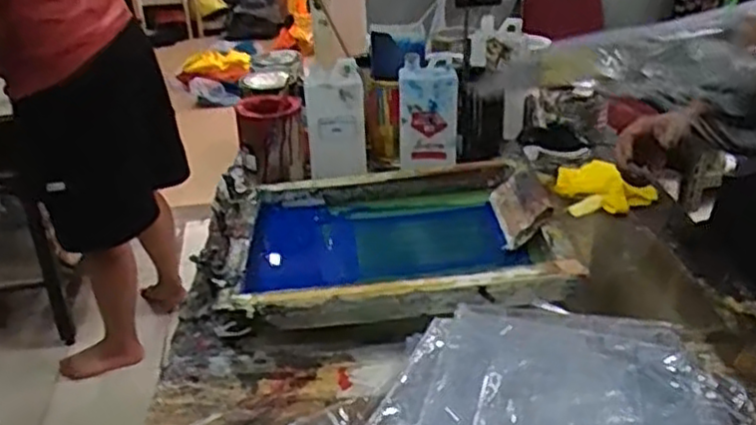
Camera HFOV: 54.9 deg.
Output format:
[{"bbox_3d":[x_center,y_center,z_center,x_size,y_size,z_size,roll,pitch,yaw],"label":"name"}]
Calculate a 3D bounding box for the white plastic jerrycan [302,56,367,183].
[{"bbox_3d":[-0.071,-0.153,1.220,0.099,0.172,0.086,3,27,12],"label":"white plastic jerrycan"}]

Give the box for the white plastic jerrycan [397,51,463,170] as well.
[{"bbox_3d":[0.084,-0.160,1.223,0.102,0.185,0.077,0,27,6],"label":"white plastic jerrycan"}]

